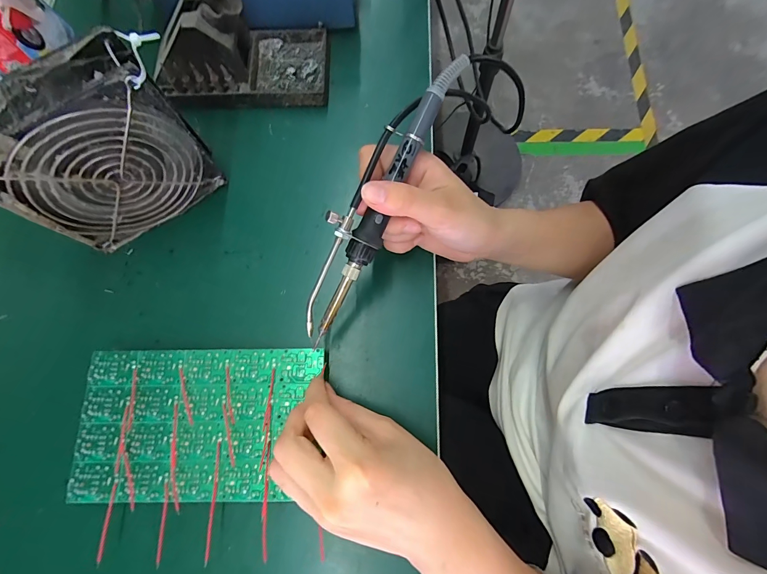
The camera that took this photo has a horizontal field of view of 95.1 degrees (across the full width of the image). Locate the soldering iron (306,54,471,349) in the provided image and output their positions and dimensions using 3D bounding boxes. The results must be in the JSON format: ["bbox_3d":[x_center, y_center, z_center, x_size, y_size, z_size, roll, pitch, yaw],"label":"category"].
[{"bbox_3d":[-0.007,-0.058,0.226,0.030,0.021,0.200,28,95,6],"label":"soldering iron"}]

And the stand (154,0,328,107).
[{"bbox_3d":[-0.127,-0.214,0.309,0.146,0.067,0.082,-3,76,0],"label":"stand"}]

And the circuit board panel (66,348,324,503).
[{"bbox_3d":[-0.133,0.096,0.252,0.166,0.004,0.100,0,76,-1],"label":"circuit board panel"}]

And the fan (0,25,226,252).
[{"bbox_3d":[-0.194,-0.093,0.252,0.127,0.120,0.045,-34,78,-7],"label":"fan"}]

